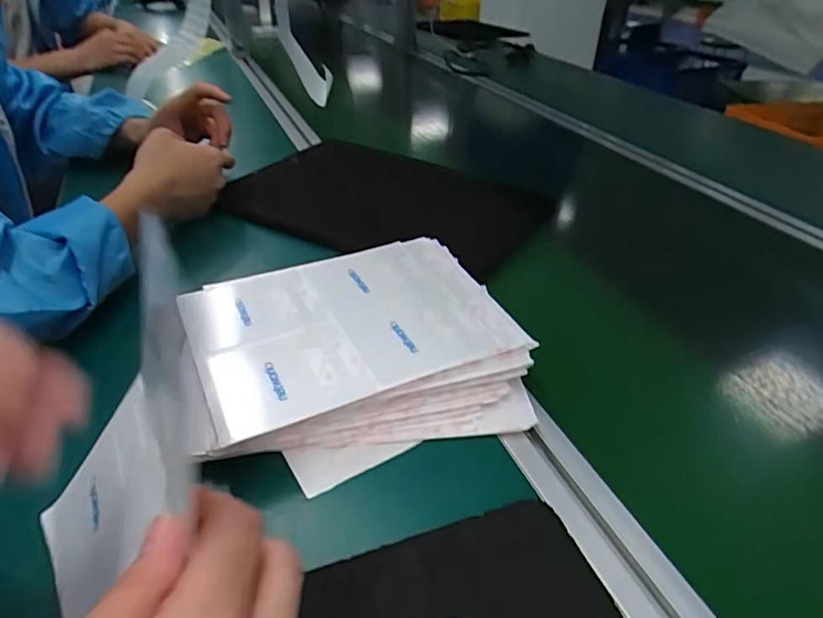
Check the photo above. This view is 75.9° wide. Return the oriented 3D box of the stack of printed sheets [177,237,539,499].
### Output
[{"bbox_3d":[-0.041,0.028,0.386,0.238,0.044,0.201,-11,38,-18],"label":"stack of printed sheets"}]

